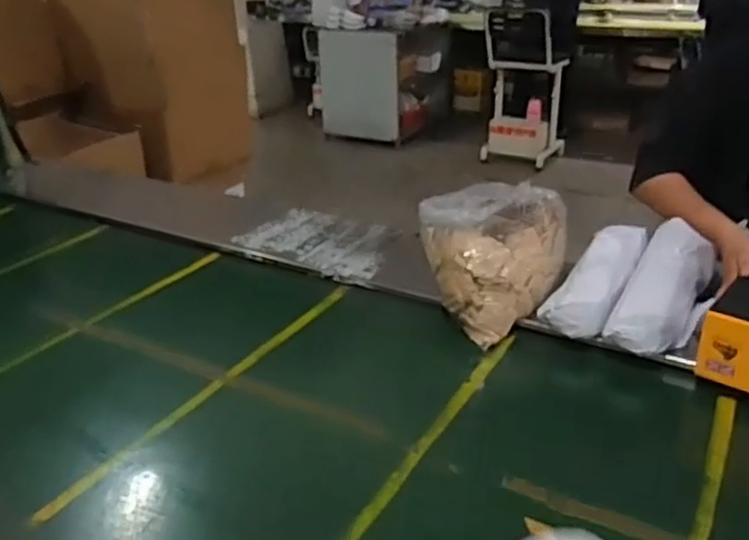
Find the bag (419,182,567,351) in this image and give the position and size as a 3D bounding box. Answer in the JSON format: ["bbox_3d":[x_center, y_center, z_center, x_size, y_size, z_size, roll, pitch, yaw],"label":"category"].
[{"bbox_3d":[0.214,-0.038,1.310,0.259,0.200,0.257,-25,34,-38],"label":"bag"}]

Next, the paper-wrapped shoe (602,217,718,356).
[{"bbox_3d":[0.486,0.041,1.180,0.104,0.093,0.272,19,54,36],"label":"paper-wrapped shoe"}]

